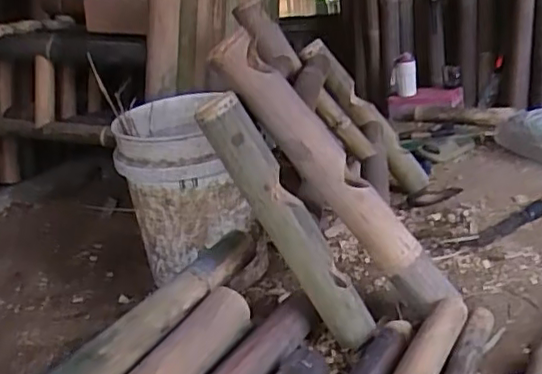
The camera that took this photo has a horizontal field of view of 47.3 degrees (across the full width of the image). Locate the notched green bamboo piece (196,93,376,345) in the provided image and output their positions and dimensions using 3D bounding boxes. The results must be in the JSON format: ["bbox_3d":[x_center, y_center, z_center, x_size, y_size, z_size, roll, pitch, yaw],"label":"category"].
[{"bbox_3d":[0.030,0.067,1.034,0.079,0.489,0.060,-27,16,15],"label":"notched green bamboo piece"}]

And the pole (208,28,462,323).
[{"bbox_3d":[0.107,-0.011,1.056,0.094,0.581,0.085,-36,10,22],"label":"pole"}]

